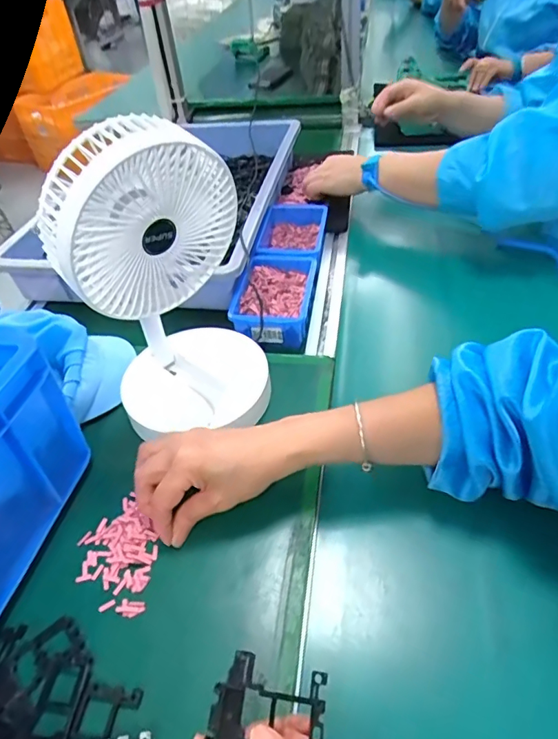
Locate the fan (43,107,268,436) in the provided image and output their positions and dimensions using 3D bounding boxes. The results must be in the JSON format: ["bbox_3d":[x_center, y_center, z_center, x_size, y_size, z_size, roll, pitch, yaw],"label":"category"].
[{"bbox_3d":[-0.095,-0.069,0.437,0.150,0.278,0.136,-8,44,-3],"label":"fan"}]

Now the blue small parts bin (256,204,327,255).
[{"bbox_3d":[0.021,-0.195,0.737,0.092,0.052,0.147,5,45,11],"label":"blue small parts bin"}]

